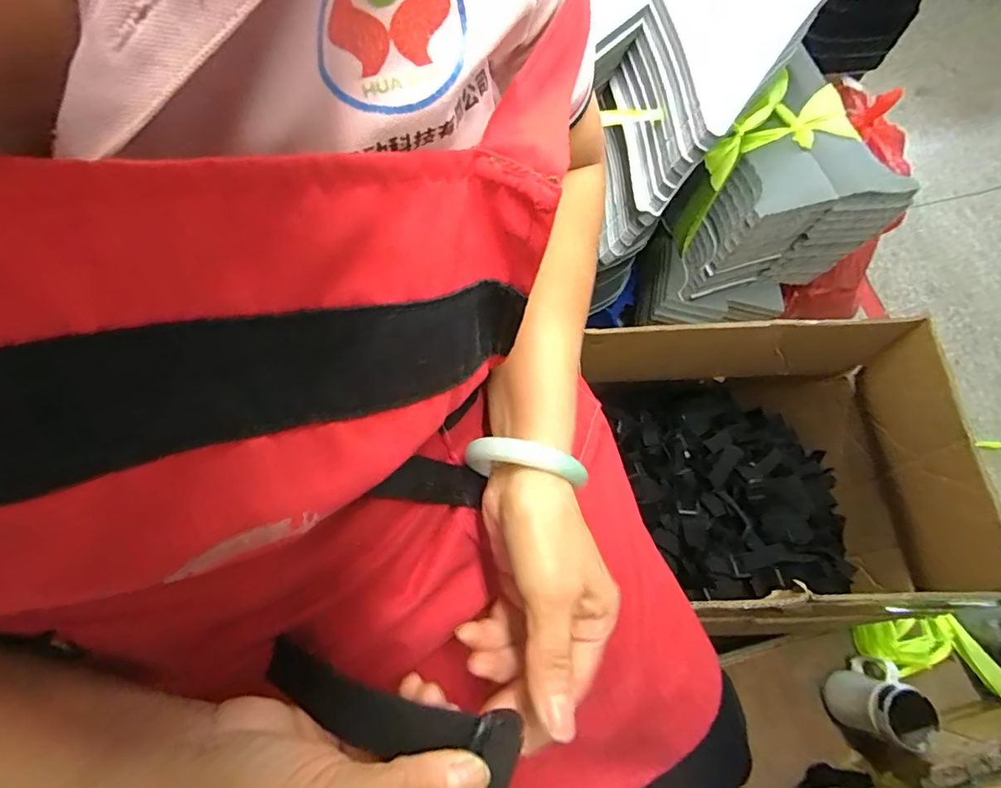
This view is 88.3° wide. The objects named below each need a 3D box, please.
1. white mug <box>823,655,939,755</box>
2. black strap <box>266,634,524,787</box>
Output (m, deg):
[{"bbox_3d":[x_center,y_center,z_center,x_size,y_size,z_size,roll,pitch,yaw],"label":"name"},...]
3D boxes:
[{"bbox_3d":[0.536,0.437,0.737,0.080,0.115,0.095,-6,69,-4],"label":"white mug"},{"bbox_3d":[-0.057,0.146,0.236,0.132,0.017,0.029,10,33,18],"label":"black strap"}]

